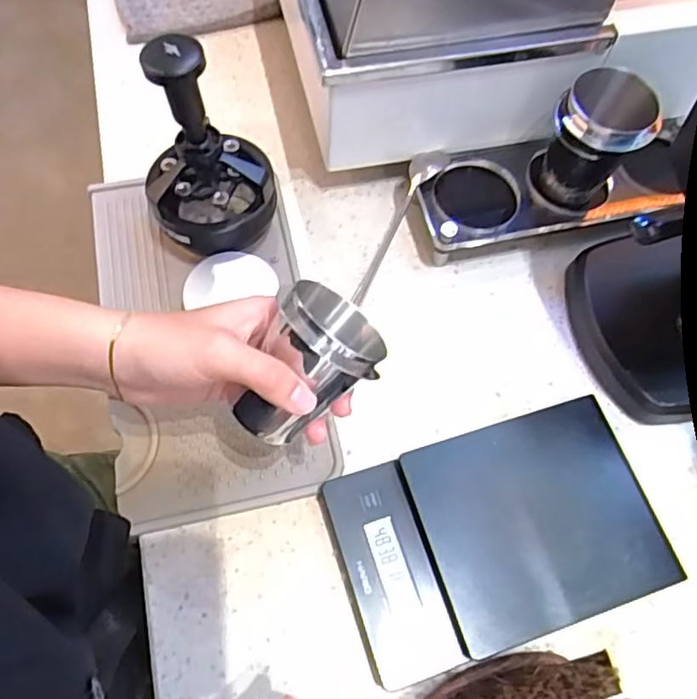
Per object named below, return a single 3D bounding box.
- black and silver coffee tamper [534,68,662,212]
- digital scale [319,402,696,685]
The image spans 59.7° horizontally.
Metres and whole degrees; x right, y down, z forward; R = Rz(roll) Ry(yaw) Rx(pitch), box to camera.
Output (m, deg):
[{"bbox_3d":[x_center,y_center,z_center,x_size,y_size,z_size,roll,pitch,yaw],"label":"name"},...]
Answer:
[{"bbox_3d":[0.167,-0.140,0.425,0.059,0.087,0.050,25,68,8],"label":"black and silver coffee tamper"},{"bbox_3d":[0.088,0.111,0.368,0.182,0.031,0.117,-16,68,-9],"label":"digital scale"}]

